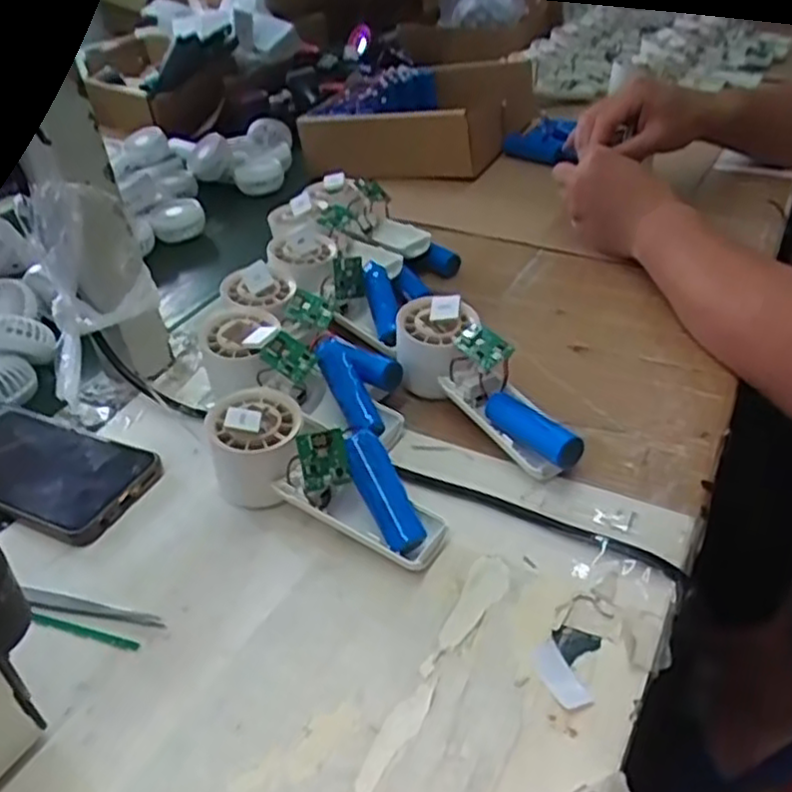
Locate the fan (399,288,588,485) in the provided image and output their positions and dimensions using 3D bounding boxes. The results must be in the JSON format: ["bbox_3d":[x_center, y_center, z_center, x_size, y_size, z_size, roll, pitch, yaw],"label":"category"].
[{"bbox_3d":[0.055,-0.006,0.483,0.052,0.061,0.161,-21,39,-21],"label":"fan"}]

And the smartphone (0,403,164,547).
[{"bbox_3d":[-0.237,0.044,0.489,0.158,0.010,0.084,14,40,24],"label":"smartphone"}]

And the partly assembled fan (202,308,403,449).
[{"bbox_3d":[-0.068,-0.016,0.511,0.161,0.057,0.065,18,42,28],"label":"partly assembled fan"}]

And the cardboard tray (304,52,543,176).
[{"bbox_3d":[0.036,-0.372,0.948,0.243,0.071,0.256,13,41,19],"label":"cardboard tray"}]

